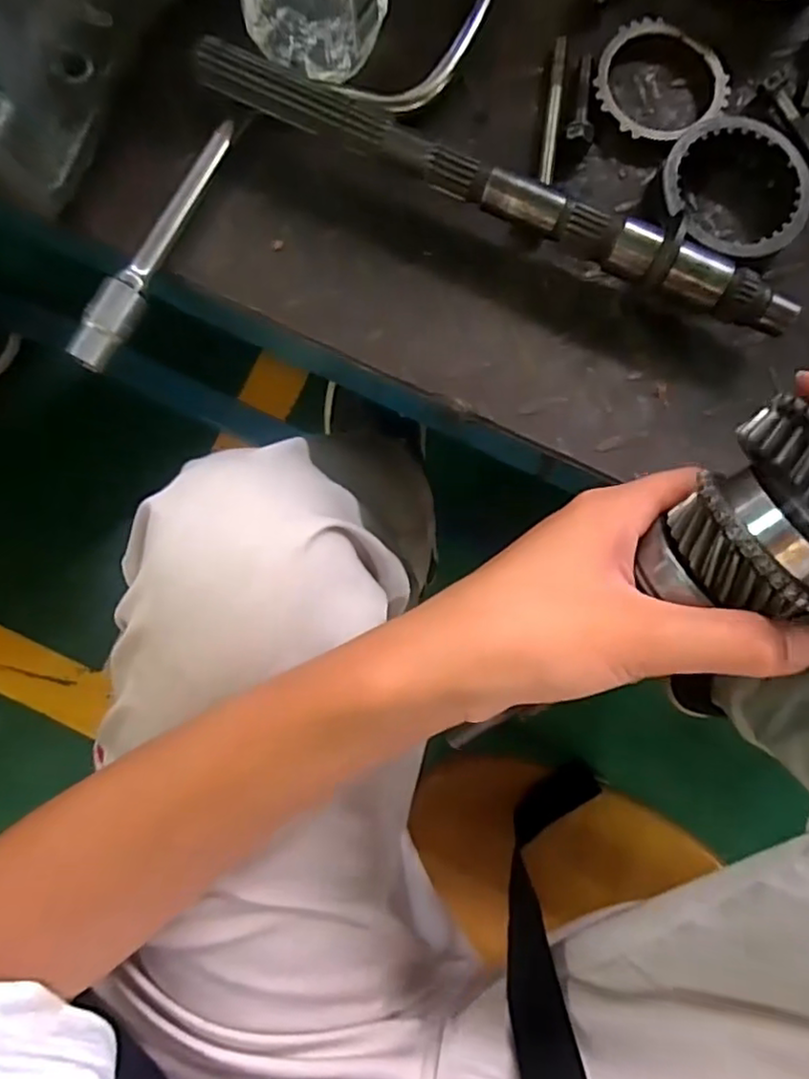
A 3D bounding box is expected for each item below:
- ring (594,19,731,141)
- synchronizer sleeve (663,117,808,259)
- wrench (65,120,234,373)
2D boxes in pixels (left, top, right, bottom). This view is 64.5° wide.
[{"bbox_3d":[0.128,-0.225,0.316,0.066,0.009,0.059,4,84,-3],"label":"ring"},{"bbox_3d":[0.153,-0.162,0.304,0.068,0.025,0.068,-20,86,-6],"label":"synchronizer sleeve"},{"bbox_3d":[-0.112,-0.134,0.288,0.017,0.016,0.129,24,83,-1],"label":"wrench"}]

